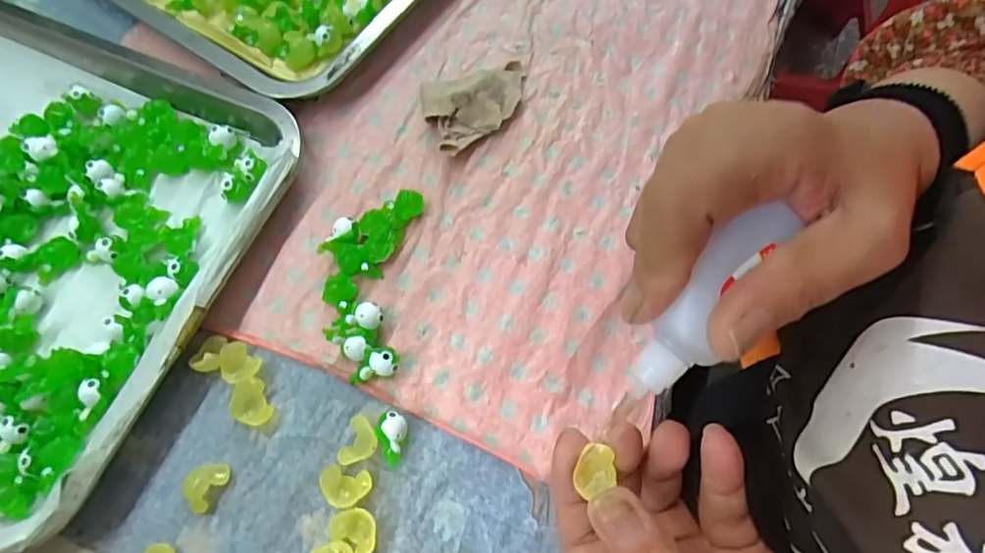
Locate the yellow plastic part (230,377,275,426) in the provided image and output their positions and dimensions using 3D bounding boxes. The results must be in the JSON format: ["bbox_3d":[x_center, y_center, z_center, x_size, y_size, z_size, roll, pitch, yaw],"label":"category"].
[{"bbox_3d":[-0.120,0.064,0.289,0.018,0.010,0.023,-24,71,-11],"label":"yellow plastic part"}]

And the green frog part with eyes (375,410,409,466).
[{"bbox_3d":[-0.050,0.079,0.282,0.014,0.014,0.025,10,68,2],"label":"green frog part with eyes"}]

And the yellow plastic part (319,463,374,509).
[{"bbox_3d":[-0.069,0.100,0.275,0.023,0.009,0.017,11,68,3],"label":"yellow plastic part"}]

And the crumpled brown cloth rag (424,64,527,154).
[{"bbox_3d":[-0.008,-0.104,0.353,0.066,0.019,0.055,-14,69,-7],"label":"crumpled brown cloth rag"}]

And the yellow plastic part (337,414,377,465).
[{"bbox_3d":[-0.064,0.081,0.282,0.017,0.011,0.023,20,69,6],"label":"yellow plastic part"}]

